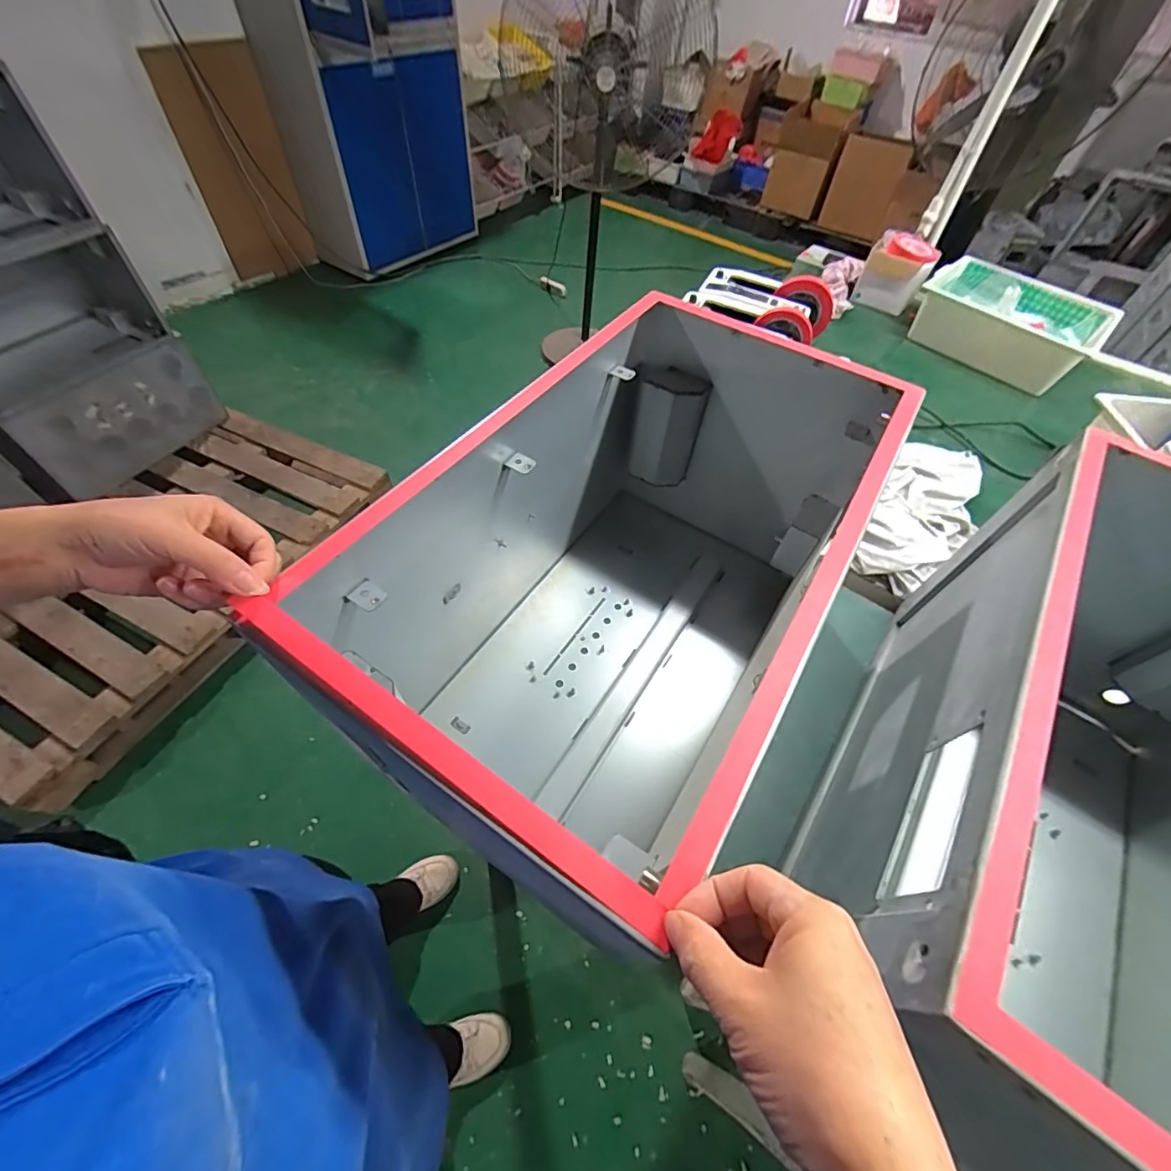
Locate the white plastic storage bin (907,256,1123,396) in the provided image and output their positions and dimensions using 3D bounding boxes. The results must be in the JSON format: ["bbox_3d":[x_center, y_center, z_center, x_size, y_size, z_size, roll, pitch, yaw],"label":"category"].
[{"bbox_3d":[0.979,-0.612,1.172,0.381,0.129,0.262,37,60,21],"label":"white plastic storage bin"}]

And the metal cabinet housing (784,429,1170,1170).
[{"bbox_3d":[0.442,0.193,0.424,0.348,0.320,0.551,33,58,18],"label":"metal cabinet housing"}]

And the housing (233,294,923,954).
[{"bbox_3d":[0.049,-0.006,0.540,0.316,0.337,0.569,30,57,16],"label":"housing"}]

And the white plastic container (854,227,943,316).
[{"bbox_3d":[0.783,-0.788,1.296,0.147,0.148,0.132,26,56,14],"label":"white plastic container"}]

